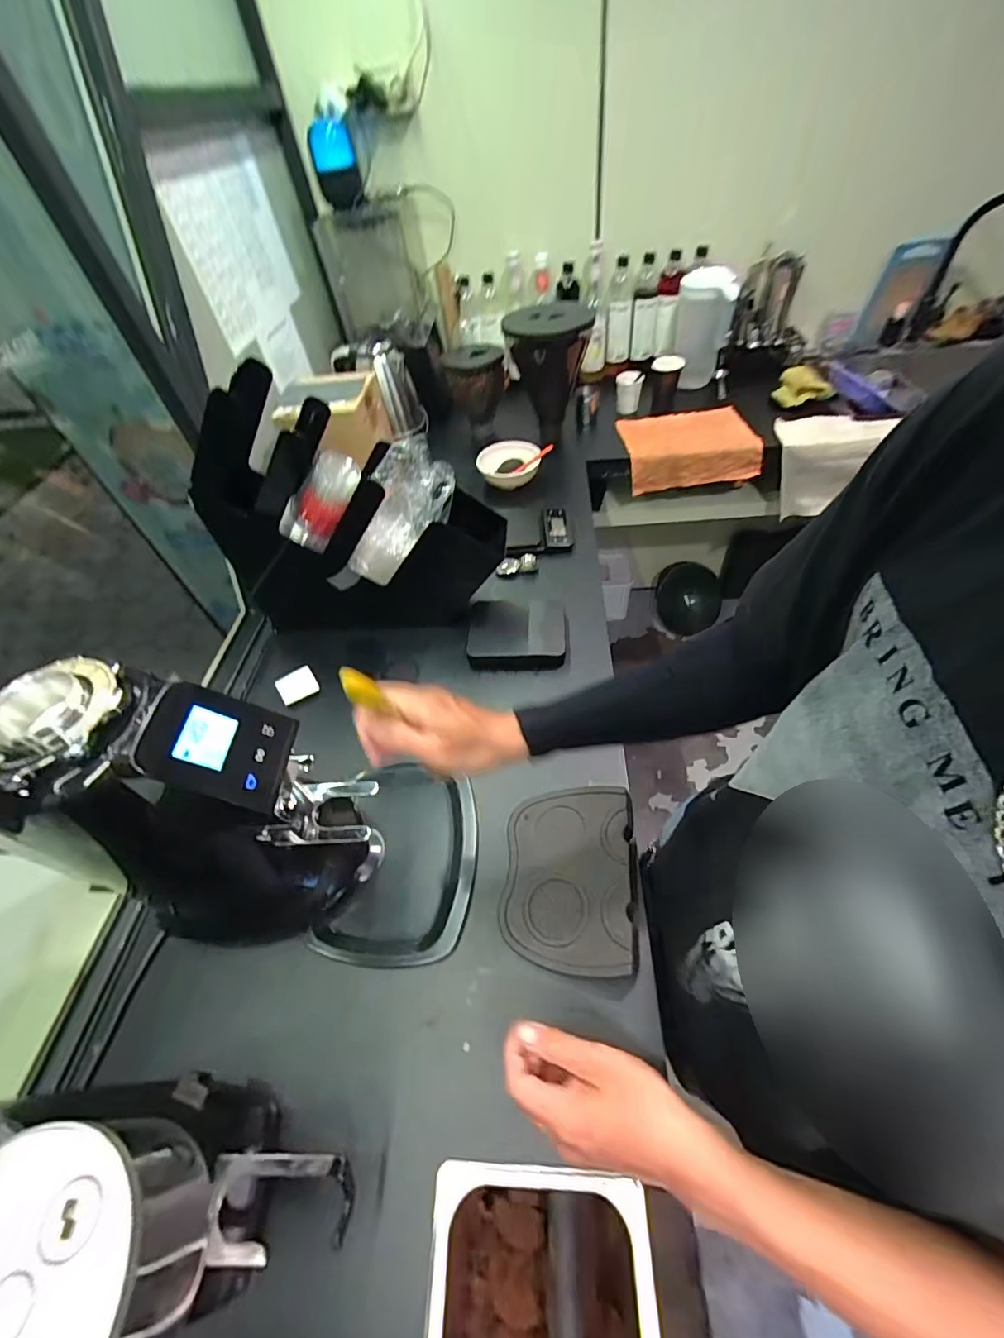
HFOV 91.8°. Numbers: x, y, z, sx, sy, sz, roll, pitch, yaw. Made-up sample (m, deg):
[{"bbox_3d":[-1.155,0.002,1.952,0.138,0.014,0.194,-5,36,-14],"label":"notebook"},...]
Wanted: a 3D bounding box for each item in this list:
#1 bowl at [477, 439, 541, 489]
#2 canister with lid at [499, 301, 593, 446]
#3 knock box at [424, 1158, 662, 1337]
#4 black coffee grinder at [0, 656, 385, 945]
[{"bbox_3d":[0.015,-0.466,1.117,0.139,0.065,0.118,-13,49,-5],"label":"bowl"},{"bbox_3d":[0.116,-0.682,1.168,0.178,0.291,0.185,9,51,13],"label":"canister with lid"},{"bbox_3d":[0.036,0.533,0.416,0.174,0.121,0.158,-1,49,5],"label":"knock box"},{"bbox_3d":[-0.248,0.130,0.488,0.228,0.347,0.173,-6,49,0],"label":"black coffee grinder"}]

